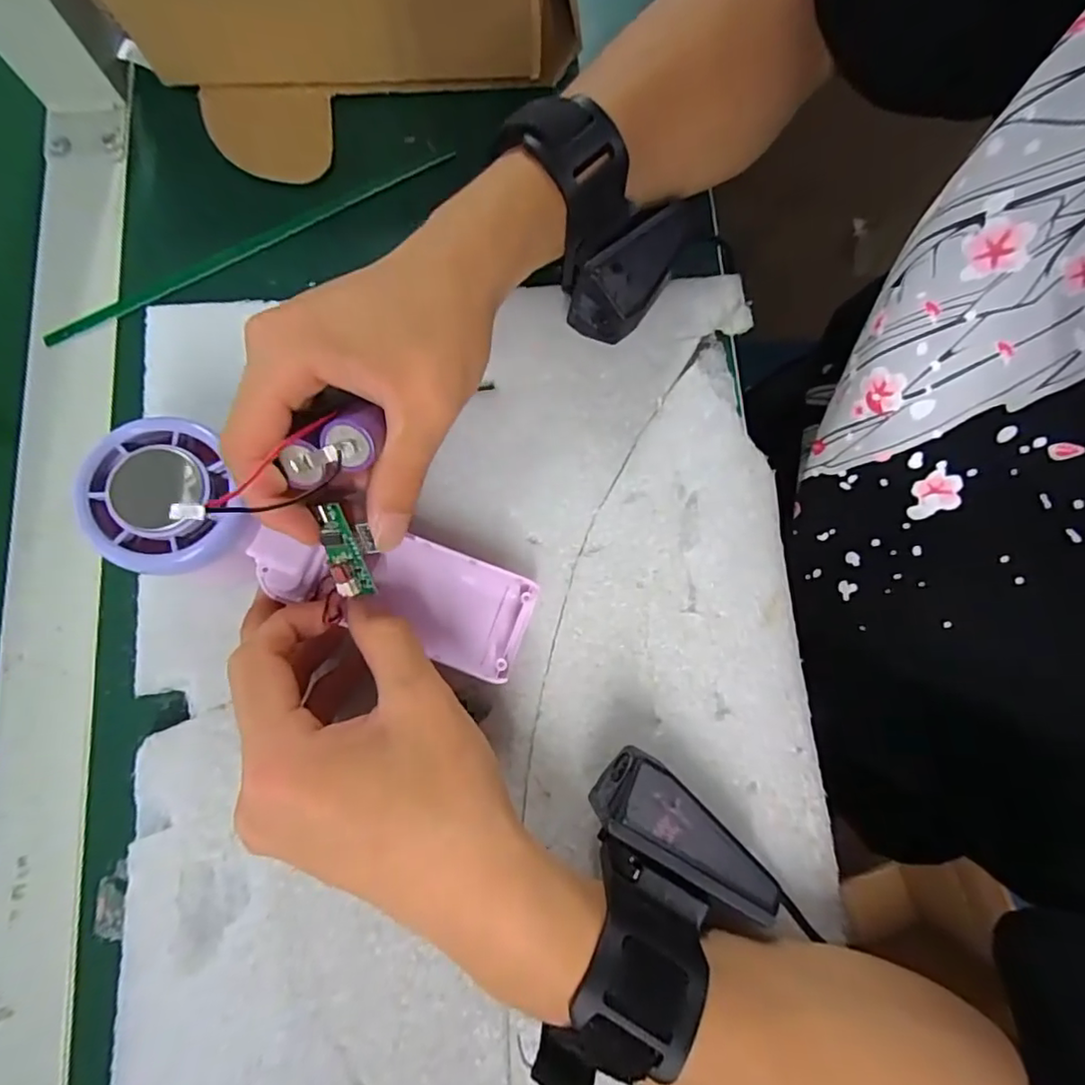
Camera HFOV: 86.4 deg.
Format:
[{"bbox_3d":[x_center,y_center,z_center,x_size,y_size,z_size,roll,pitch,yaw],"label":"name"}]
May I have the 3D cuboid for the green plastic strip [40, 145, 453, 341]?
[{"bbox_3d":[-0.143,-0.151,0.289,0.218,0.004,0.009,-29,81,-6],"label":"green plastic strip"}]

